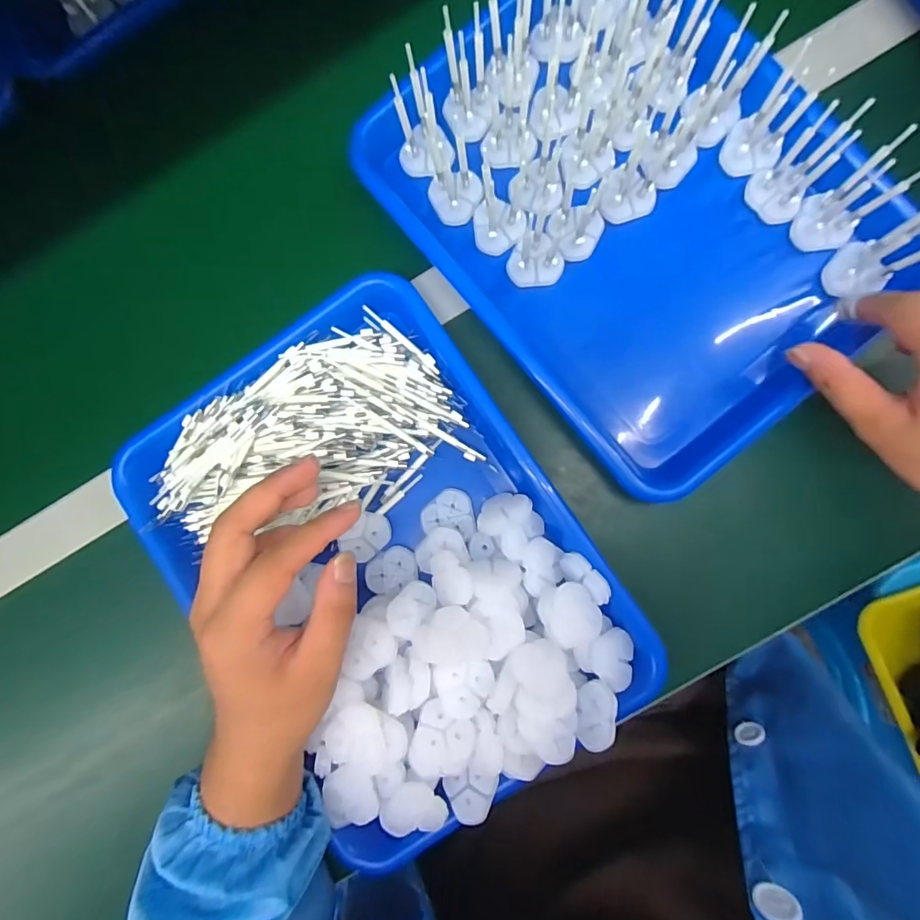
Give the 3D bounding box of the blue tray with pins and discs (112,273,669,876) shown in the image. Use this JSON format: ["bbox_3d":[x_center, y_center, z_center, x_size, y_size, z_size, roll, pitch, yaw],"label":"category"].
[{"bbox_3d":[-0.051,0.061,0.320,0.237,0.047,0.321,-36,86,1],"label":"blue tray with pins and discs"}]

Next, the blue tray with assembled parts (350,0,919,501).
[{"bbox_3d":[0.124,-0.174,0.327,0.272,0.077,0.349,-39,86,1],"label":"blue tray with assembled parts"}]

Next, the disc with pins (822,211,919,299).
[{"bbox_3d":[0.258,-0.123,0.292,0.027,0.073,0.034,-37,89,-3],"label":"disc with pins"}]

